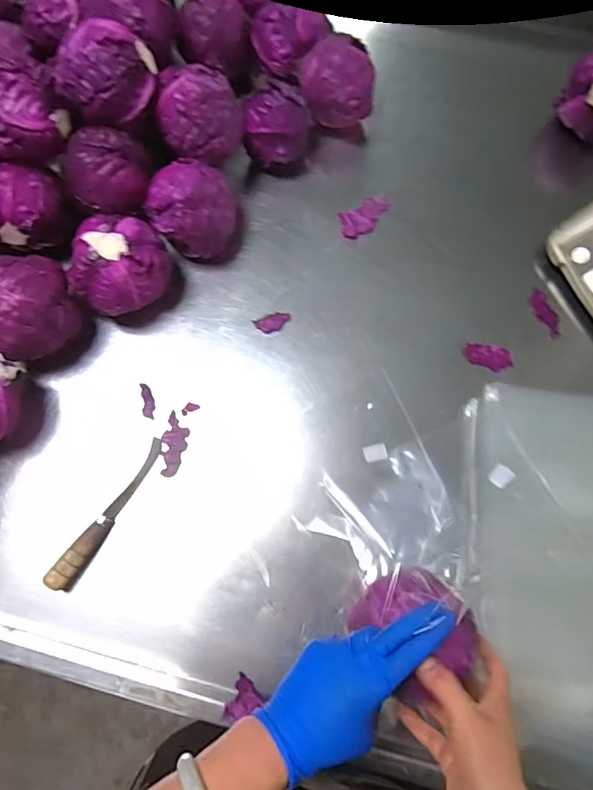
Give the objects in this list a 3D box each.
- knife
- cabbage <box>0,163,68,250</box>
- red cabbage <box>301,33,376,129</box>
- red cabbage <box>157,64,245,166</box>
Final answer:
[{"bbox_3d":[-0.225,0.138,0.607,0.021,0.034,0.199,29,77,9],"label":"knife"},{"bbox_3d":[-0.354,-0.246,0.670,0.092,0.078,0.079,-21,74,-5],"label":"cabbage"},{"bbox_3d":[0.058,-0.441,0.741,0.106,0.116,0.087,3,74,2],"label":"red cabbage"},{"bbox_3d":[-0.126,-0.372,0.674,0.108,0.086,0.115,-2,74,1],"label":"red cabbage"}]

